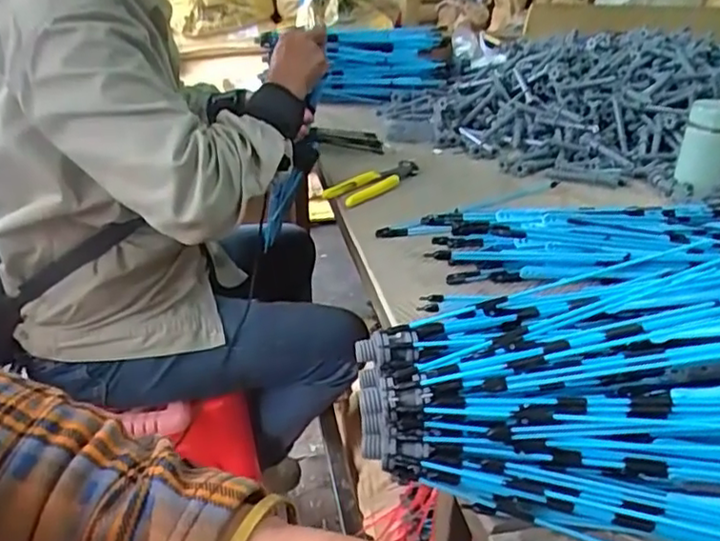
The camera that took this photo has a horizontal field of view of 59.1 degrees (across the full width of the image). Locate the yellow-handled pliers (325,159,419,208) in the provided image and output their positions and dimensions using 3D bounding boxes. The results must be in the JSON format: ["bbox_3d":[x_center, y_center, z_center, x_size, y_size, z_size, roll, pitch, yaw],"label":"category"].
[{"bbox_3d":[0.015,-0.116,0.824,0.051,0.022,0.142,21,34,33],"label":"yellow-handled pliers"}]

